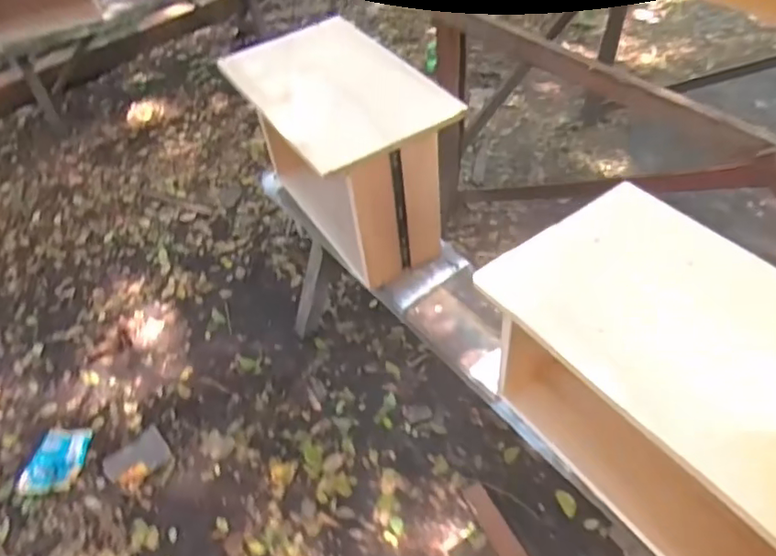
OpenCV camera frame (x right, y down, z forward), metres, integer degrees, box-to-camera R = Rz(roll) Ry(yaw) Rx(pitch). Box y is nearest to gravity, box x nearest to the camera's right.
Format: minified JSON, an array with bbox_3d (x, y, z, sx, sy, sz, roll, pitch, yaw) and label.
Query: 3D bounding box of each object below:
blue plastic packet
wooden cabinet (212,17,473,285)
[{"bbox_3d":[-0.833,0.458,1.435,0.132,0.027,0.167,-6,46,3],"label":"blue plastic packet"},{"bbox_3d":[-0.085,-0.278,1.251,0.293,0.380,0.438,-28,49,-17],"label":"wooden cabinet"}]

